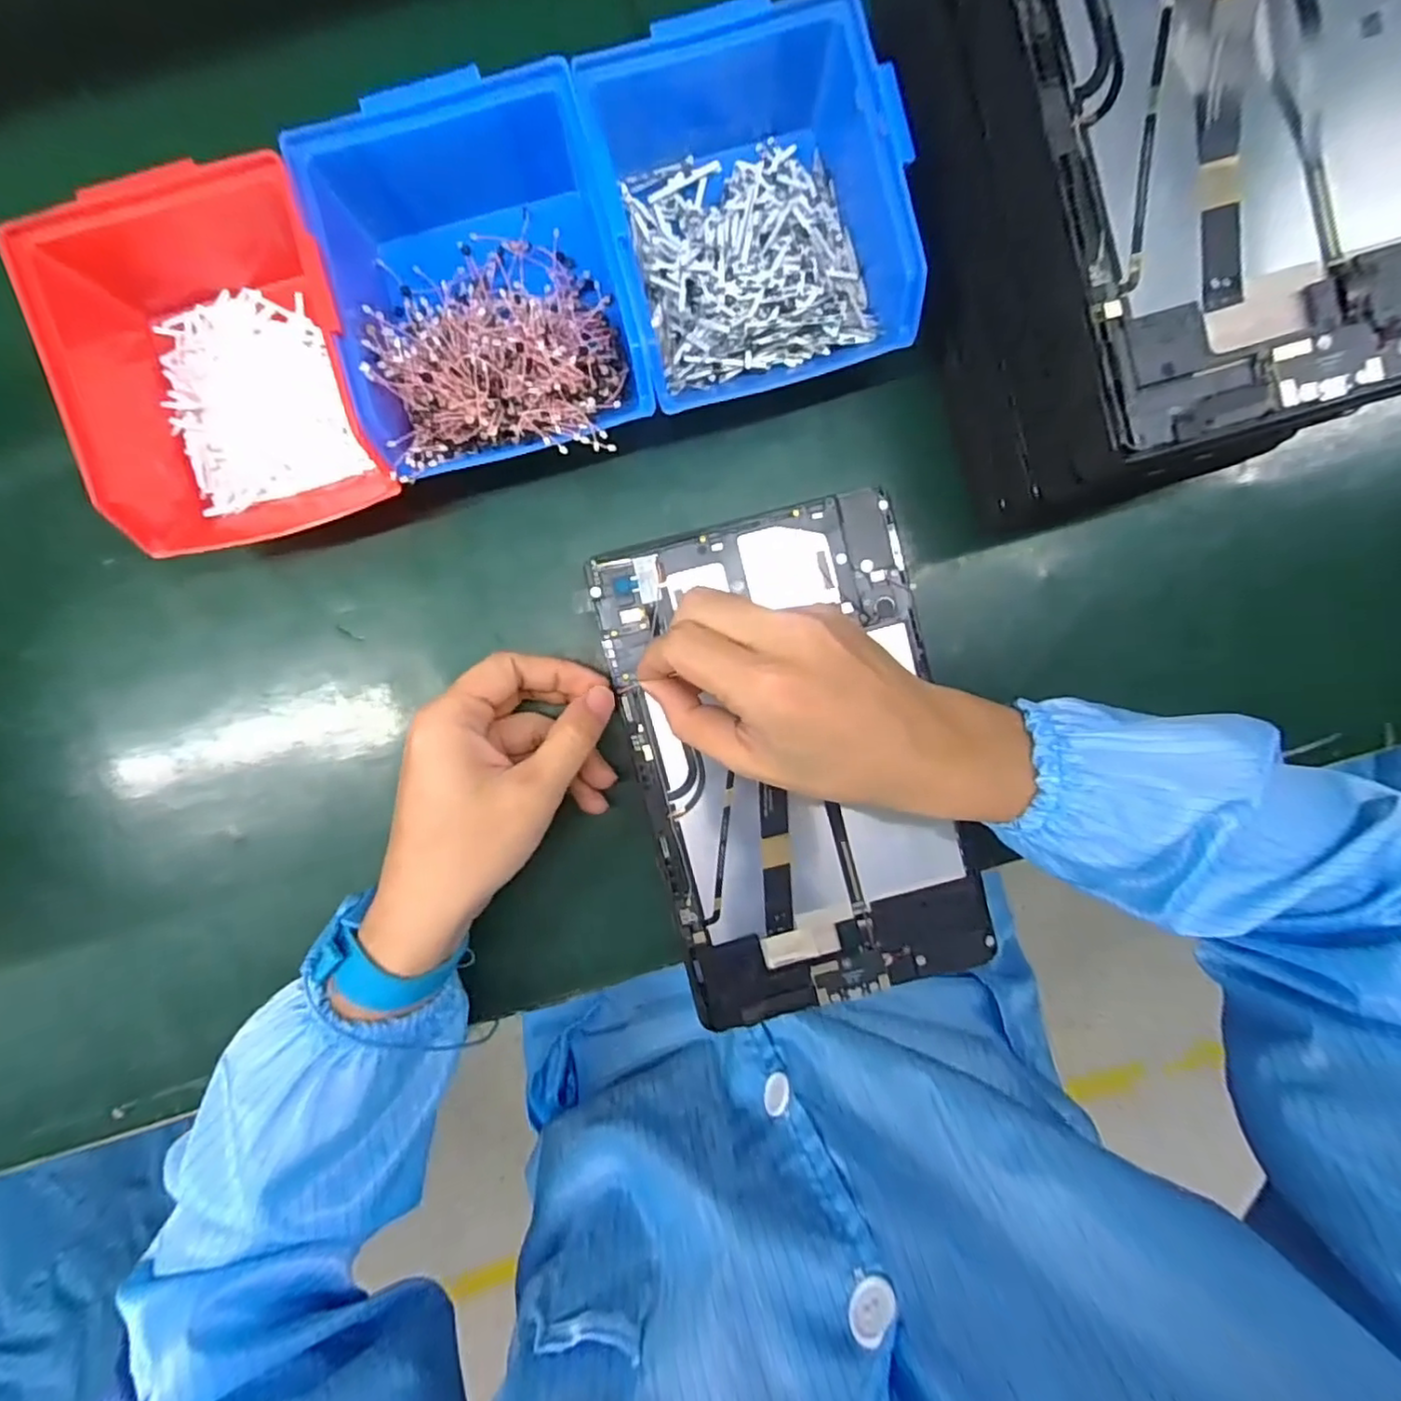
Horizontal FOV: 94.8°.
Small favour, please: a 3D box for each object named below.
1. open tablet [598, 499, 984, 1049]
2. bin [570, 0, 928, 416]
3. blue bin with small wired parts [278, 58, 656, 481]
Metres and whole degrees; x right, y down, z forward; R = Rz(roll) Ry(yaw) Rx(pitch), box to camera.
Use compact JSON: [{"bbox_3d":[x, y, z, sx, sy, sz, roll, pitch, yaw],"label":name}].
[{"bbox_3d":[0.046,0.032,0.316,0.149,0.009,0.238,-14,94,0],"label":"open tablet"},{"bbox_3d":[0.022,-0.221,0.294,0.126,0.067,0.150,-15,92,0],"label":"bin"},{"bbox_3d":[-0.096,-0.182,0.294,0.122,0.069,0.153,-15,92,0],"label":"blue bin with small wired parts"}]

